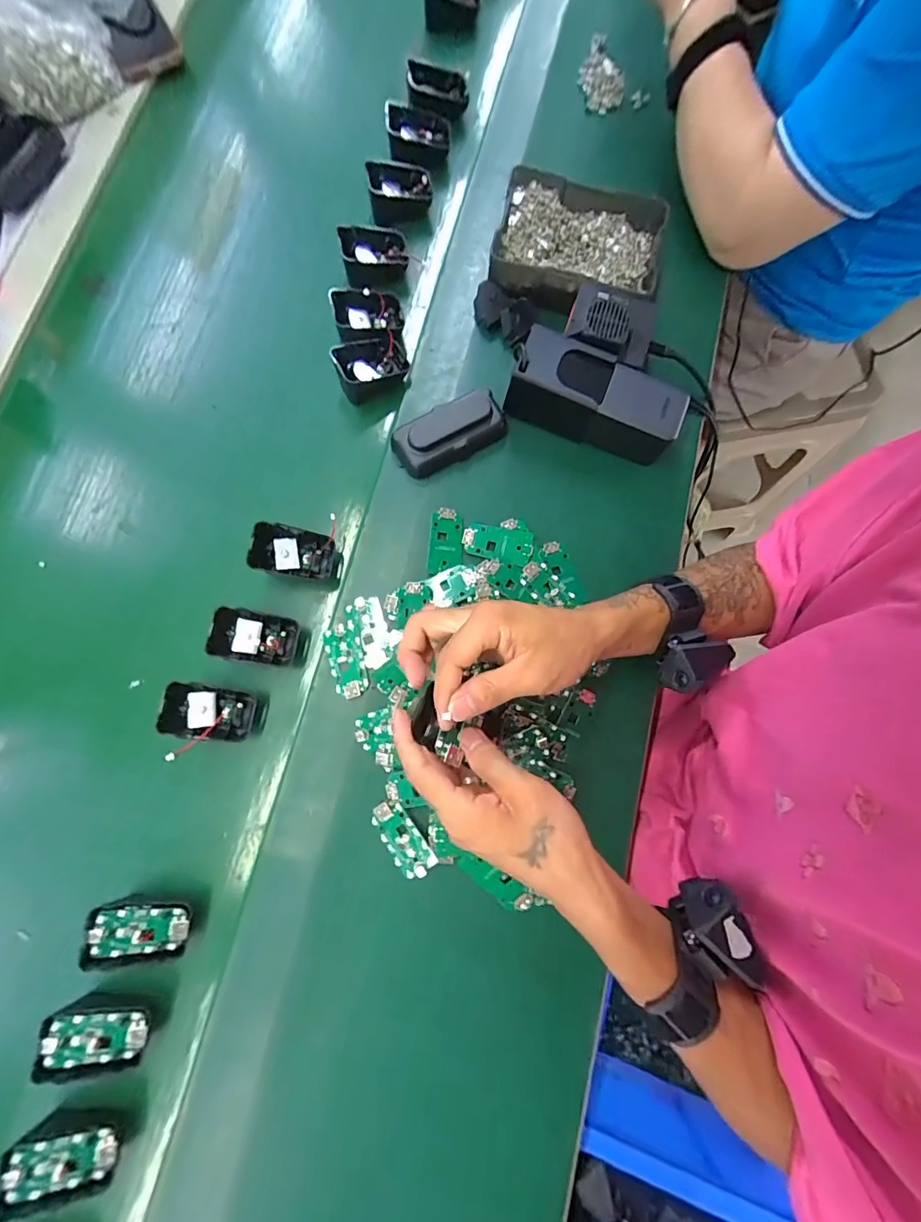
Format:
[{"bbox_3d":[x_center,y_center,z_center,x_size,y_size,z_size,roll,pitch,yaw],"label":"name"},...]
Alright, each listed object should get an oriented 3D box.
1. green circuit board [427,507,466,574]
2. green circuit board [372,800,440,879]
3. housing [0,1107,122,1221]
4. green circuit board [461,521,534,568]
[{"bbox_3d":[-0.013,-0.064,0.418,0.031,0.005,0.060,6,84,-8],"label":"green circuit board"},{"bbox_3d":[-0.048,0.186,0.370,0.031,0.004,0.062,-40,80,10],"label":"green circuit board"},{"bbox_3d":[-0.281,0.392,0.325,0.067,0.040,0.041,3,80,3],"label":"housing"},{"bbox_3d":[0.034,-0.063,0.416,0.063,0.005,0.033,16,83,6],"label":"green circuit board"}]

